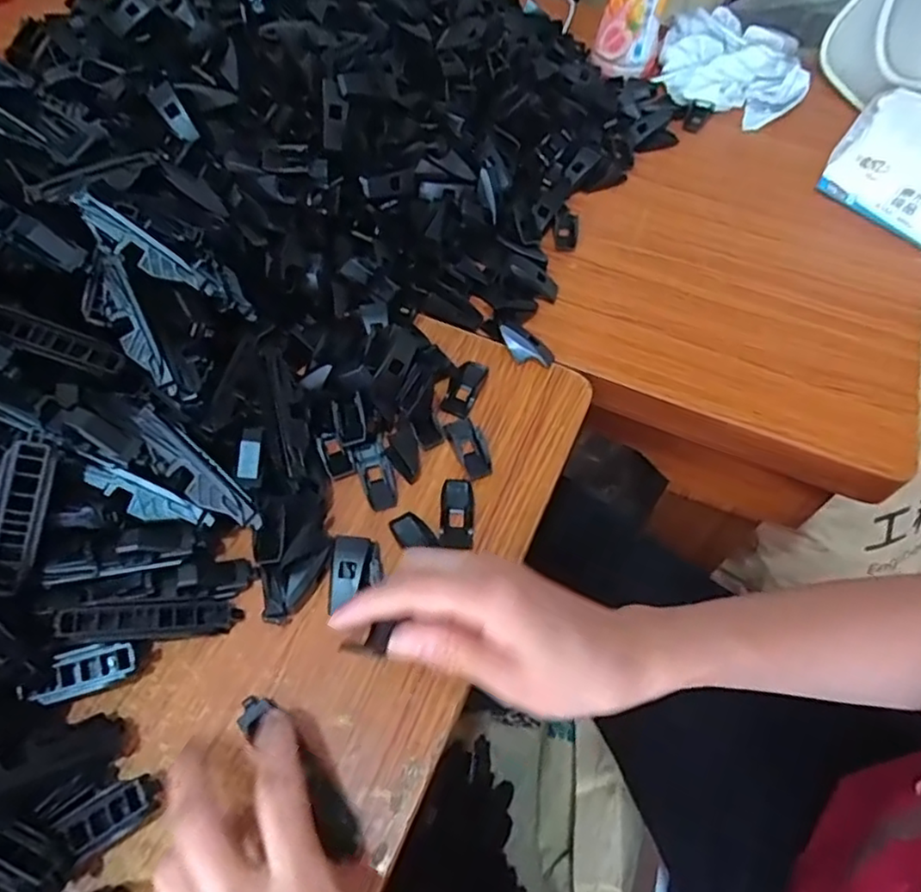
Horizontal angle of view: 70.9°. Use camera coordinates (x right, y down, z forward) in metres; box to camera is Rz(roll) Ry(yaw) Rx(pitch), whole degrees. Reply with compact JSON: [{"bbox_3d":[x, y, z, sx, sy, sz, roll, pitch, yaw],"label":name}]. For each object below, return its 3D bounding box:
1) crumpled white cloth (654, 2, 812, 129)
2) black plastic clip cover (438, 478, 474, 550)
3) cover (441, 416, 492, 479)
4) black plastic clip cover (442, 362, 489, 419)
[{"bbox_3d":[0.266,-0.377,0.632,0.133,0.045,0.127,17,59,7],"label":"crumpled white cloth"},{"bbox_3d":[-0.001,0.036,0.366,0.019,0.004,0.040,5,58,0],"label":"black plastic clip cover"},{"bbox_3d":[0.006,0.001,0.390,0.019,0.006,0.041,-21,62,-15],"label":"cover"},{"bbox_3d":[0.003,-0.038,0.415,0.019,0.005,0.044,20,59,9],"label":"black plastic clip cover"}]

